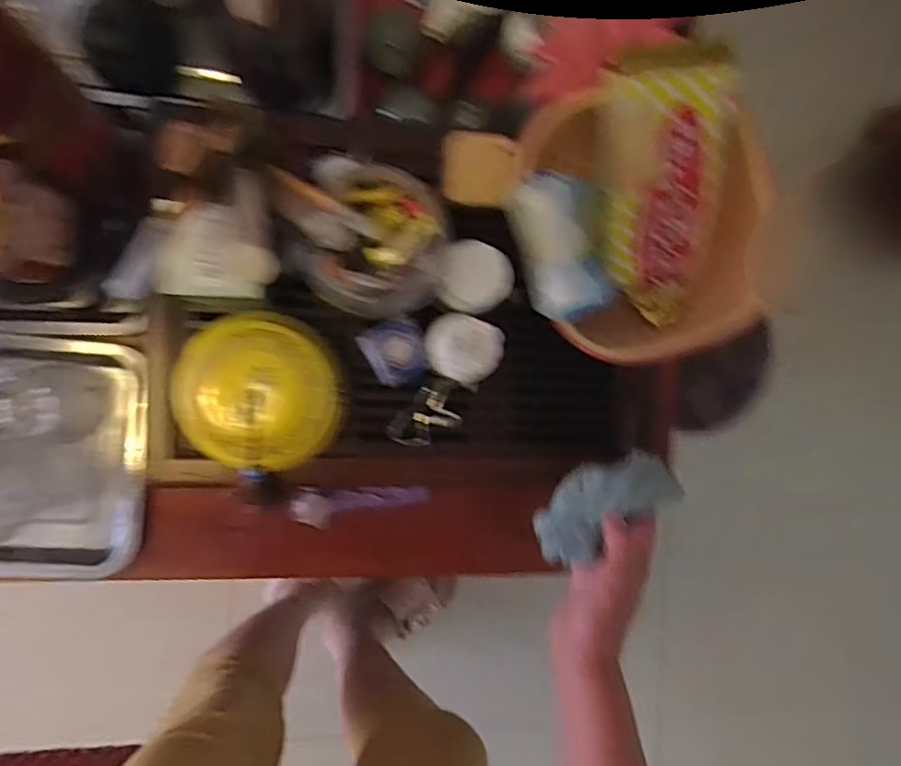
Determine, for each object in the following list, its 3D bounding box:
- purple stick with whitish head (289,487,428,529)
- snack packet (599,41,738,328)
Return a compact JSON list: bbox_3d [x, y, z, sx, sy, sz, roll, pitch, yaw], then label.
[{"bbox_3d":[-0.085,0.119,0.573,0.128,0.020,0.040,2,92,-9],"label":"purple stick with whitish head"},{"bbox_3d":[0.162,-0.146,0.469,0.088,0.042,0.207,-12,120,-9],"label":"snack packet"}]

